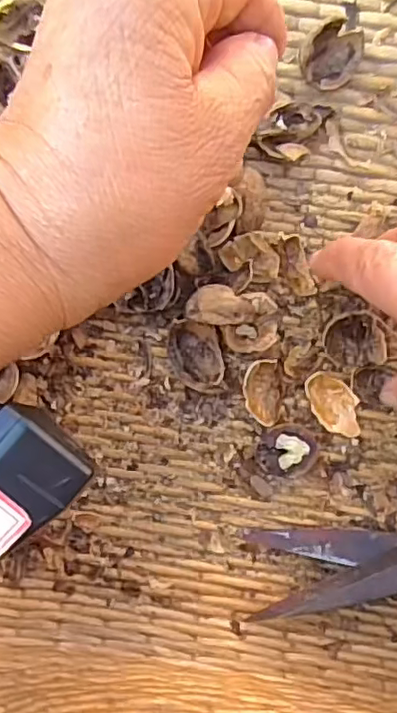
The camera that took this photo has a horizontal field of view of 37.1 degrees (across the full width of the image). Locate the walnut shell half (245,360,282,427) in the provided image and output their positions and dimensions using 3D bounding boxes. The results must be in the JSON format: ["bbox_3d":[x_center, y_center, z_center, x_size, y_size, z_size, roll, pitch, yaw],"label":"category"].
[{"bbox_3d":[0.032,0.018,0.287,0.017,0.007,0.031,-6,81,-3],"label":"walnut shell half"}]

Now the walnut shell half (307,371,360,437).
[{"bbox_3d":[0.066,0.023,0.289,0.034,0.008,0.020,45,82,5],"label":"walnut shell half"}]

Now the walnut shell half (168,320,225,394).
[{"bbox_3d":[-0.001,0.000,0.290,0.026,0.011,0.035,-4,81,-2],"label":"walnut shell half"}]

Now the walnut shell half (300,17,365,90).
[{"bbox_3d":[0.065,-0.147,0.286,0.028,0.017,0.028,0,81,-1],"label":"walnut shell half"}]

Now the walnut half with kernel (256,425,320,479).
[{"bbox_3d":[0.043,0.046,0.285,0.031,0.012,0.025,0,81,-1],"label":"walnut half with kernel"}]

